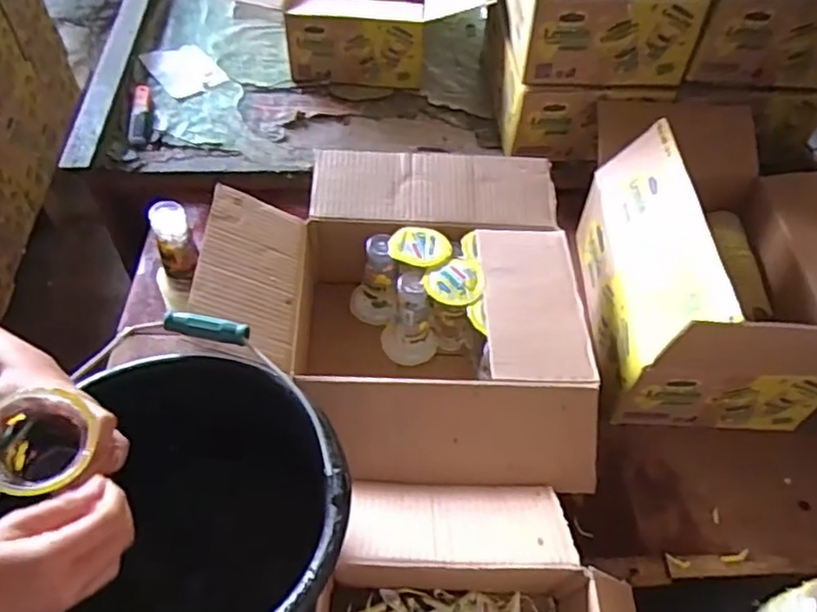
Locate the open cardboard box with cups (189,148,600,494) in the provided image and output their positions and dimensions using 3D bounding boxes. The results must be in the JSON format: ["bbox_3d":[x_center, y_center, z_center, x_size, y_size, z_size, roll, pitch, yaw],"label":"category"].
[{"bbox_3d":[-0.013,0.004,0.801,0.437,0.186,0.446,0,54,-3],"label":"open cardboard box with cups"}]

